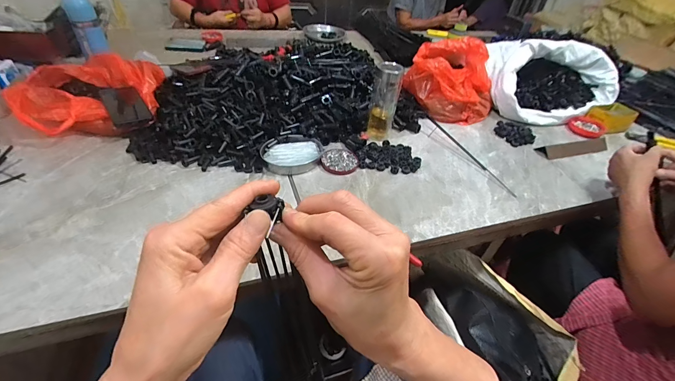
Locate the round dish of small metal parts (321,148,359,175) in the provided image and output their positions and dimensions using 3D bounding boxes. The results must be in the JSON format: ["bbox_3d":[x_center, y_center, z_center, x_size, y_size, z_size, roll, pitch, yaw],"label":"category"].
[{"bbox_3d":[0.003,-0.067,0.702,0.079,0.010,0.078,4,42,-4],"label":"round dish of small metal parts"}]

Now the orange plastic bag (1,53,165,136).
[{"bbox_3d":[-0.551,-0.225,0.729,0.268,0.098,0.265,-14,46,-22],"label":"orange plastic bag"}]

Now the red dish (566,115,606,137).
[{"bbox_3d":[0.726,-0.184,0.914,0.086,0.028,0.085,4,42,-4],"label":"red dish"}]

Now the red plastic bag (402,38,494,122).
[{"bbox_3d":[0.344,-0.329,0.931,0.248,0.160,0.255,21,43,15],"label":"red plastic bag"}]

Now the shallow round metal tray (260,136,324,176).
[{"bbox_3d":[-0.096,-0.081,0.690,0.135,0.030,0.093,-11,45,-19],"label":"shallow round metal tray"}]

